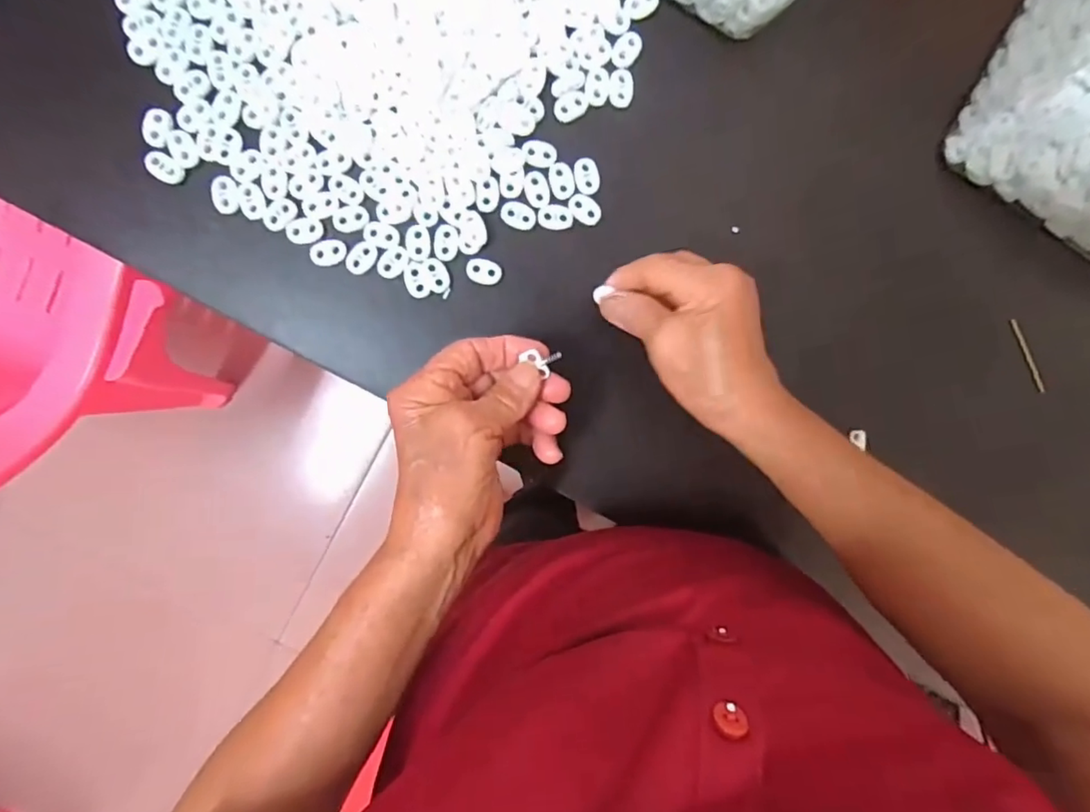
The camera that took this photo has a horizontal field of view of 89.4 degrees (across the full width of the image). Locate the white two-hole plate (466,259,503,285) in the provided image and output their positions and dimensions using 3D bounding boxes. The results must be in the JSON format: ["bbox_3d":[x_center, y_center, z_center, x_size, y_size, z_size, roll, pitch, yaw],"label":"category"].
[{"bbox_3d":[-0.040,-0.088,0.361,0.023,0.004,0.016,10,95,-4],"label":"white two-hole plate"}]

